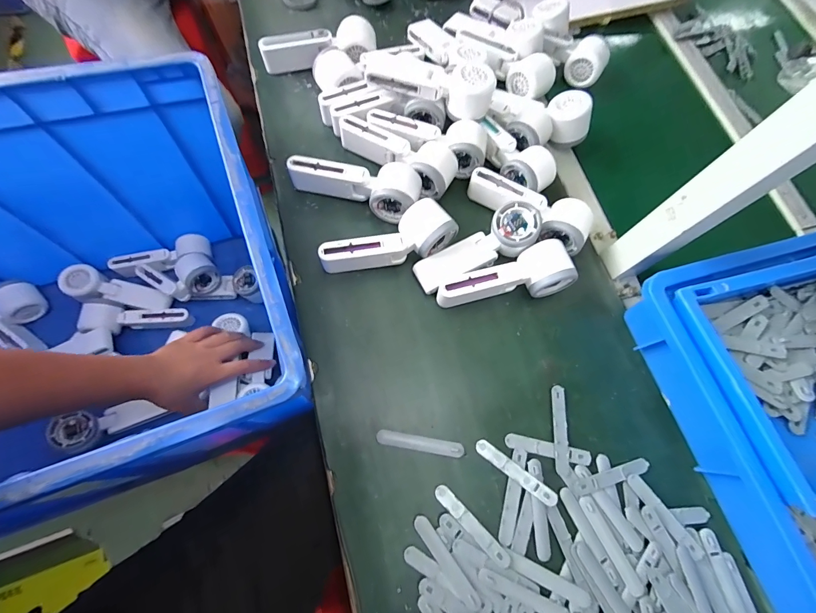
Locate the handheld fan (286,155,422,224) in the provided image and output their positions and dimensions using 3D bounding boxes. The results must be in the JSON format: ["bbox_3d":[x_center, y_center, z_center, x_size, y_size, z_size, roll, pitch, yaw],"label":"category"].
[{"bbox_3d":[-0.068,-0.162,0.473,0.169,0.049,0.060,19,69,2],"label":"handheld fan"}]

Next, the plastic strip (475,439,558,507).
[{"bbox_3d":[0.116,0.178,0.390,0.094,0.010,0.016,36,73,12],"label":"plastic strip"}]

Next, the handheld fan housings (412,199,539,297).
[{"bbox_3d":[0.088,-0.070,0.447,0.163,0.047,0.058,-28,74,-14],"label":"handheld fan housings"}]

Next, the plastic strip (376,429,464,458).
[{"bbox_3d":[0.013,0.148,0.393,0.093,0.006,0.015,9,70,2],"label":"plastic strip"}]

